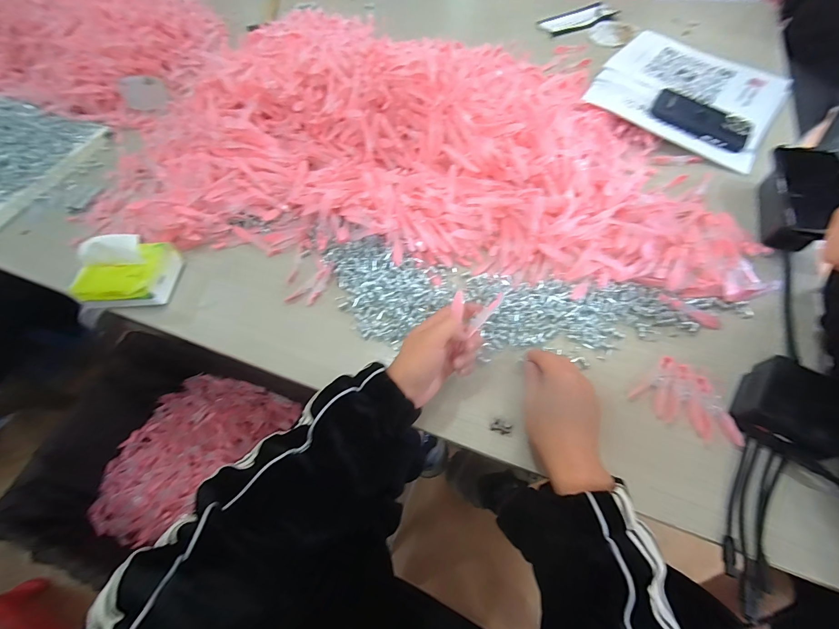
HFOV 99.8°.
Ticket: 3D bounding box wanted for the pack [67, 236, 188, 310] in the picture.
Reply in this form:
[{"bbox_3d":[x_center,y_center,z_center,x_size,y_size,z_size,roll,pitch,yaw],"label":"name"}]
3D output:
[{"bbox_3d":[-0.447,-0.070,0.530,0.114,0.079,0.104,3,61,8],"label":"pack"}]

